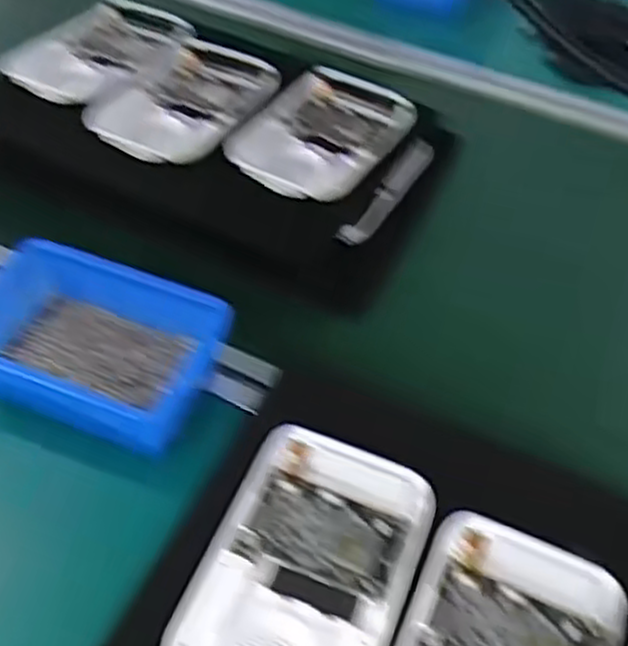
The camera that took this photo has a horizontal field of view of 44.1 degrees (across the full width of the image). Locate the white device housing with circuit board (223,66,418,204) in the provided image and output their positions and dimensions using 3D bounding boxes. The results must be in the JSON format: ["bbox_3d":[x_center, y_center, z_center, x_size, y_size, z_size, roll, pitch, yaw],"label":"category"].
[{"bbox_3d":[0.006,-0.152,0.616,0.109,0.012,0.159,25,53,19],"label":"white device housing with circuit board"}]

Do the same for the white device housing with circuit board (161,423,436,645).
[{"bbox_3d":[-0.005,0.131,0.401,0.103,0.013,0.155,17,51,14],"label":"white device housing with circuit board"}]

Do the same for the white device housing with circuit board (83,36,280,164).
[{"bbox_3d":[-0.100,-0.185,0.627,0.105,0.011,0.165,19,51,15],"label":"white device housing with circuit board"}]

